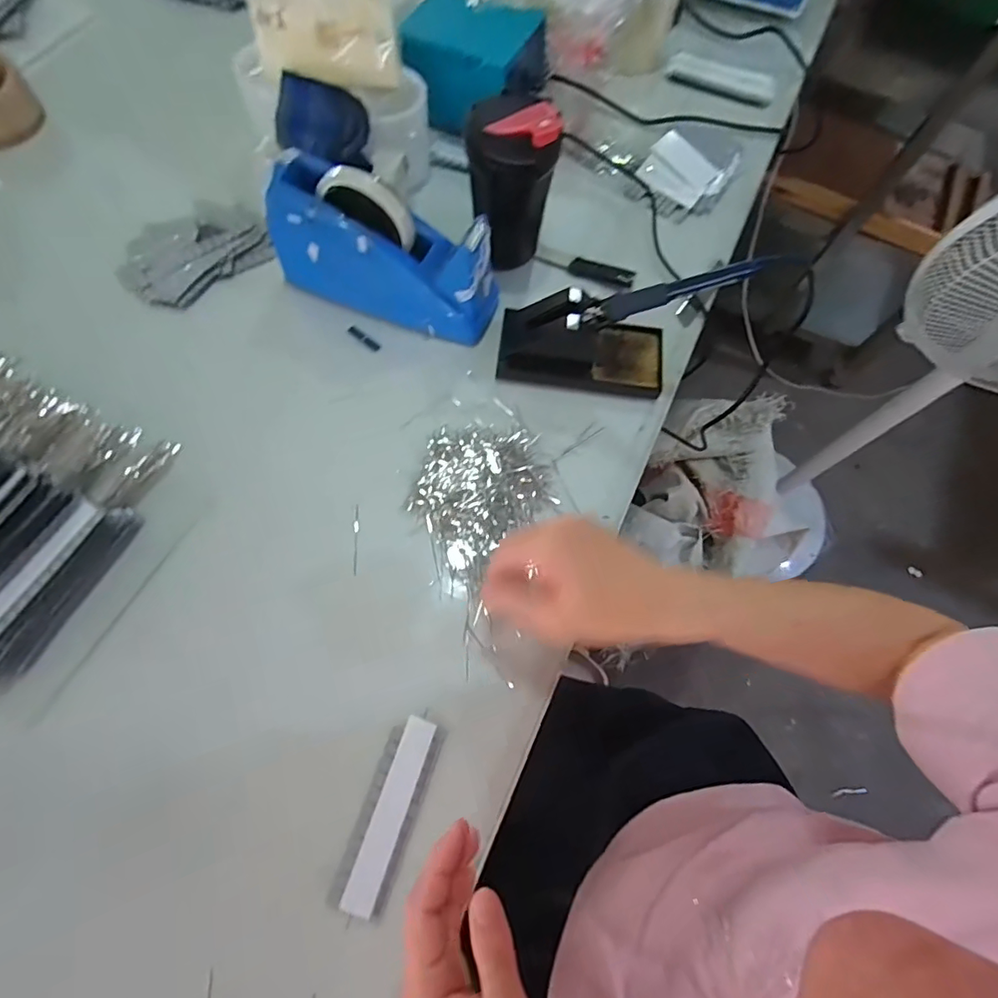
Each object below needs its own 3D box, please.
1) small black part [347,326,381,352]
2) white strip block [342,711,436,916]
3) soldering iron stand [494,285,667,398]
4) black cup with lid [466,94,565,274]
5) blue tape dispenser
[{"bbox_3d":[-0.135,-0.161,0.525,0.039,0.004,0.009,37,72,12],"label":"small black part"},{"bbox_3d":[-0.076,0.221,0.373,0.022,0.010,0.124,17,70,5],"label":"white strip block"},{"bbox_3d":[0.082,-0.150,0.492,0.156,0.067,0.072,6,69,1],"label":"soldering iron stand"},{"bbox_3d":[0.013,-0.301,0.507,0.080,0.150,0.072,15,69,4],"label":"black cup with lid"},{"bbox_3d":[-0.108,-0.232,0.493,0.205,0.117,0.073,22,70,7],"label":"blue tape dispenser"}]

